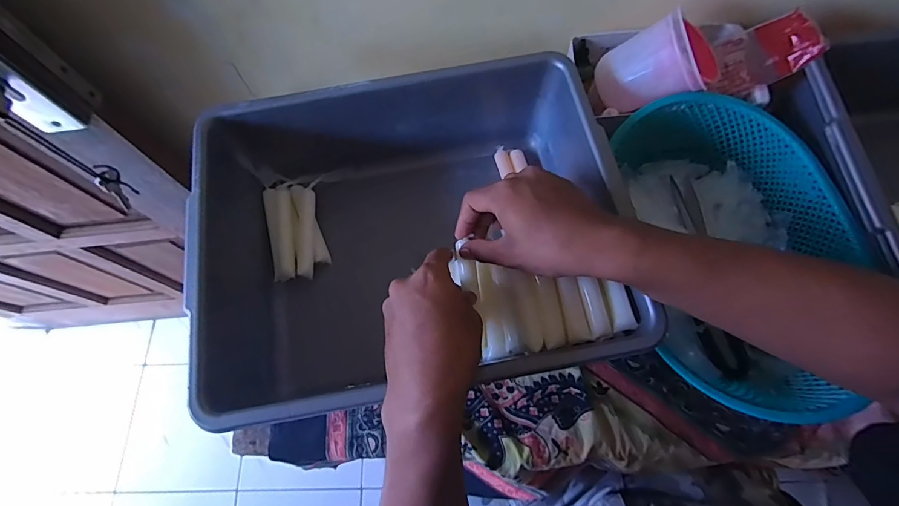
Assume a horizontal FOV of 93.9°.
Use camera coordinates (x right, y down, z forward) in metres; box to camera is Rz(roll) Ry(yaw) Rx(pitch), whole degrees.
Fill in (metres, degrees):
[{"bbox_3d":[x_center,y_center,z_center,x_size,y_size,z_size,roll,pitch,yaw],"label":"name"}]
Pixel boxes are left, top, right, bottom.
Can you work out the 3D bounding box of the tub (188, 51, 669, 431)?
[{"bbox_3d":[-0.035,-0.021,0.433,0.378,0.136,0.308,-11,69,-2],"label":"tub"}]

